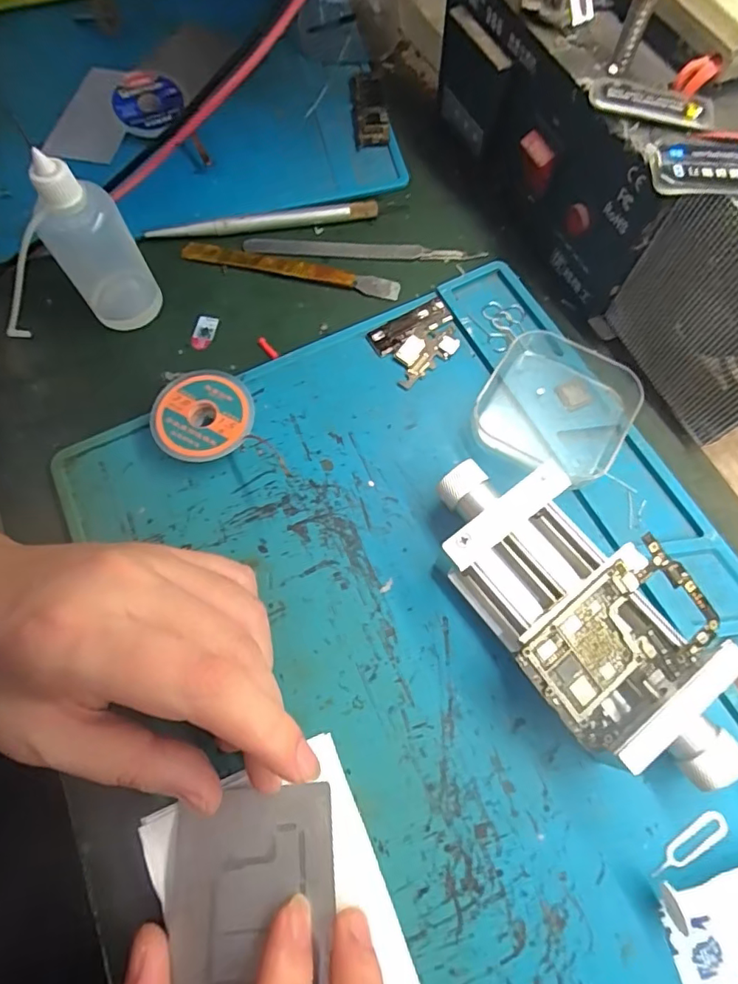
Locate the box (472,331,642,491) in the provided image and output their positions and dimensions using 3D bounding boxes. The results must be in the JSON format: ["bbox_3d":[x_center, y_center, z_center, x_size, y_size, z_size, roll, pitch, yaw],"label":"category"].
[{"bbox_3d":[0.087,-0.042,0.241,0.063,0.016,0.067,31,73,13],"label":"box"}]

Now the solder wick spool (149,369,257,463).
[{"bbox_3d":[-0.076,-0.034,0.244,0.044,0.016,0.043,-1,68,2],"label":"solder wick spool"}]

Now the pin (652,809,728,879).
[{"bbox_3d":[0.113,0.125,0.185,0.033,0.004,0.009,-30,70,-9],"label":"pin"}]

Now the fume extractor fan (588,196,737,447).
[{"bbox_3d":[0.142,-0.069,0.213,0.026,0.086,0.081,-30,70,-10],"label":"fume extractor fan"}]

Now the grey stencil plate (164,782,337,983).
[{"bbox_3d":[-0.040,0.141,0.175,0.055,0.006,0.074,-3,68,1],"label":"grey stencil plate"}]

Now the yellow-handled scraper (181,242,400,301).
[{"bbox_3d":[-0.042,-0.121,0.281,0.118,0.005,0.012,14,69,8],"label":"yellow-handled scraper"}]

